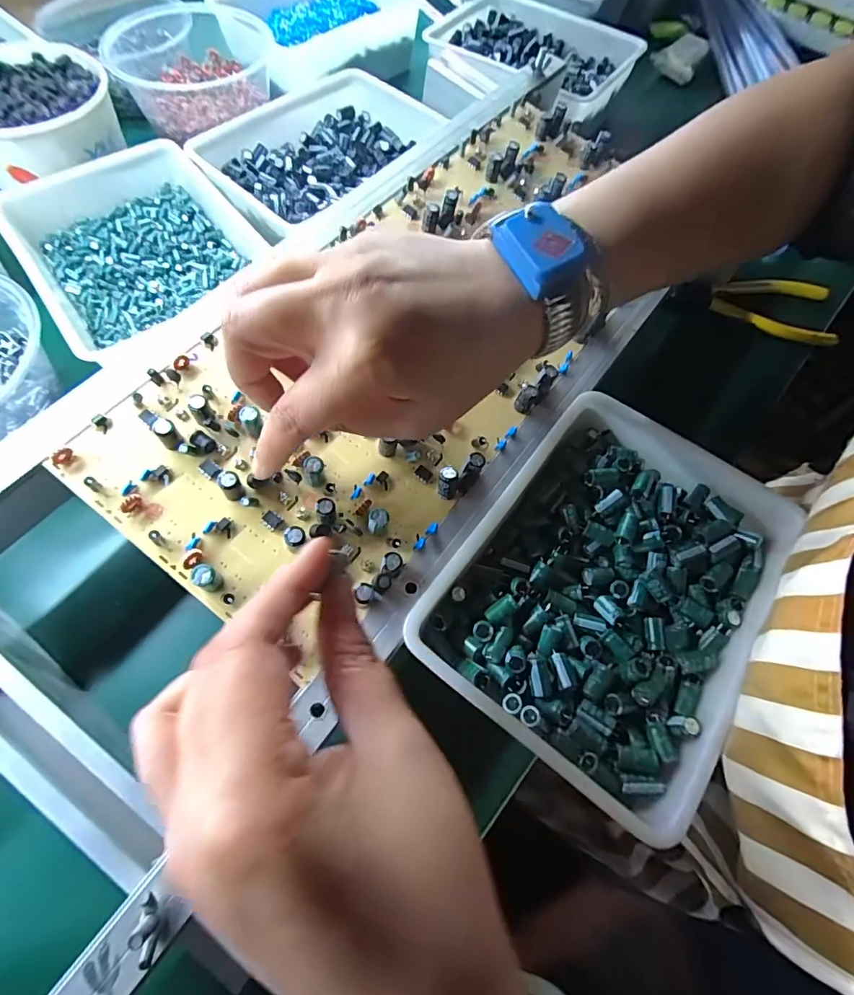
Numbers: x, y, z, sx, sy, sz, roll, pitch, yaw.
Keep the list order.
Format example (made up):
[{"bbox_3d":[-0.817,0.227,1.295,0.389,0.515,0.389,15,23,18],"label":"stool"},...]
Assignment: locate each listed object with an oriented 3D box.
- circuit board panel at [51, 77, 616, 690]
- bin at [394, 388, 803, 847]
[{"bbox_3d":[0.010,-0.124,0.304,0.170,0.018,0.442,38,68,5],"label":"circuit board panel"},{"bbox_3d":[0.098,0.044,0.263,0.149,0.037,0.195,35,68,12],"label":"bin"}]

